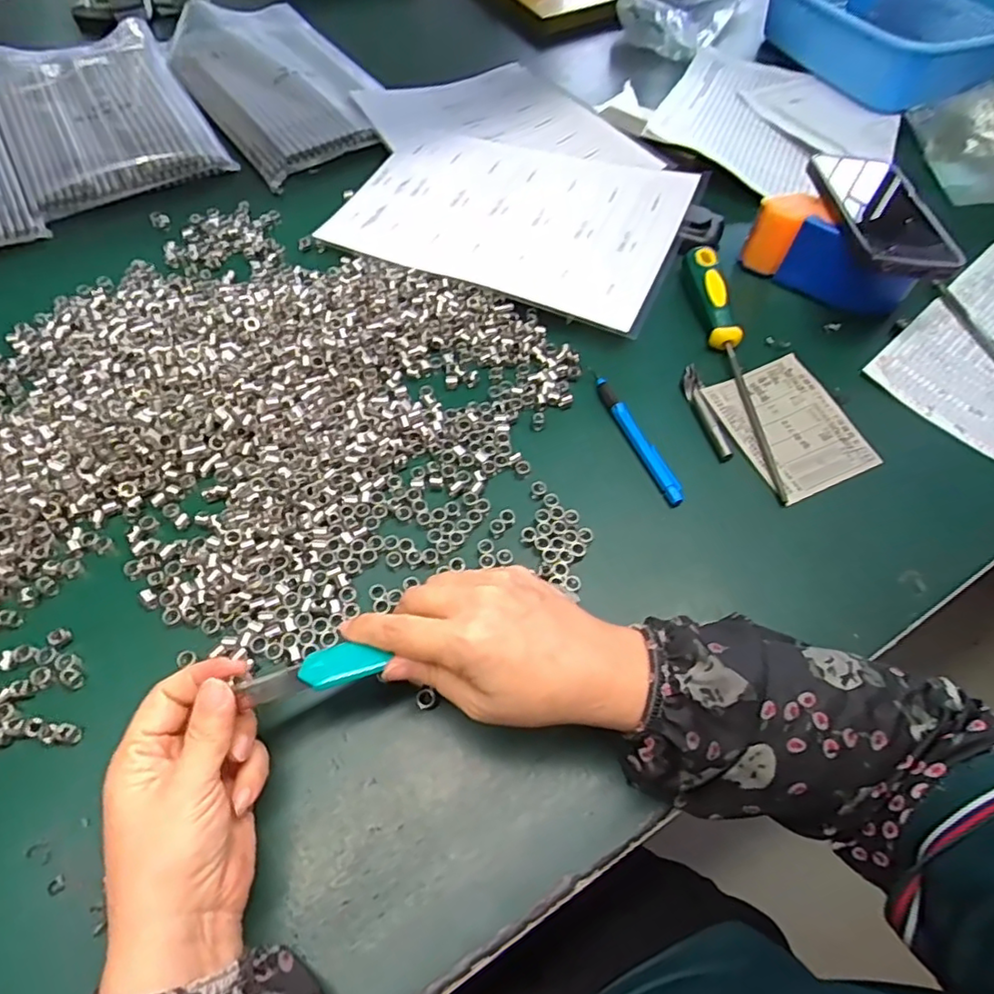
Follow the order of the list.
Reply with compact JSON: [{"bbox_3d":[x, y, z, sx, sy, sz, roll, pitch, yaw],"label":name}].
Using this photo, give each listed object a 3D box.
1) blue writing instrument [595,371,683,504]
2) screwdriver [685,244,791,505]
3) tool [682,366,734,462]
[{"bbox_3d":[0.102,-0.043,0.440,0.011,0.014,0.118,-19,60,-12],"label":"blue writing instrument"},{"bbox_3d":[0.182,-0.107,0.468,0.023,0.033,0.237,-3,58,-2],"label":"screwdriver"},{"bbox_3d":[0.156,-0.064,0.456,0.013,0.009,0.087,-7,58,-5],"label":"tool"}]

